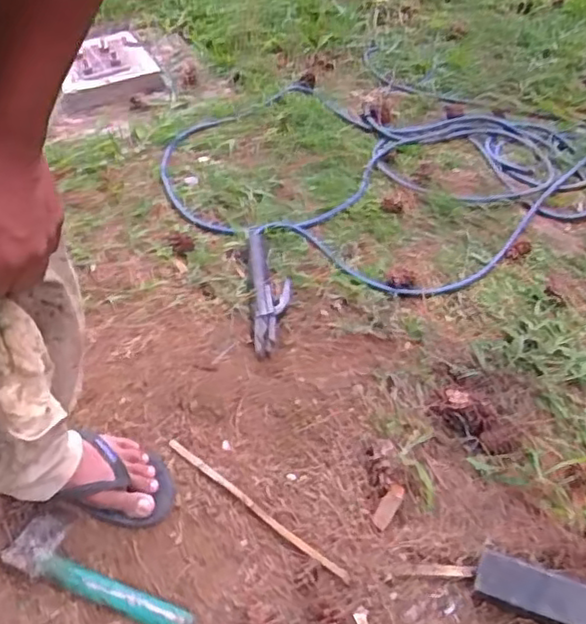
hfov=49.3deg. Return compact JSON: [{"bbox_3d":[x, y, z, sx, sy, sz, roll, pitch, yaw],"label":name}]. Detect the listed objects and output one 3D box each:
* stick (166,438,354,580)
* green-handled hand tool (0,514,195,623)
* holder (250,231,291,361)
[{"bbox_3d":[-0.053,0.269,0.891,0.312,0.015,0.014,30,54,22],"label":"stick"},{"bbox_3d":[-0.240,0.339,0.812,0.258,0.032,0.068,18,50,14],"label":"green-handled hand tool"},{"bbox_3d":[-0.040,-0.047,1.151,0.066,0.028,0.291,-2,50,-4],"label":"holder"}]

